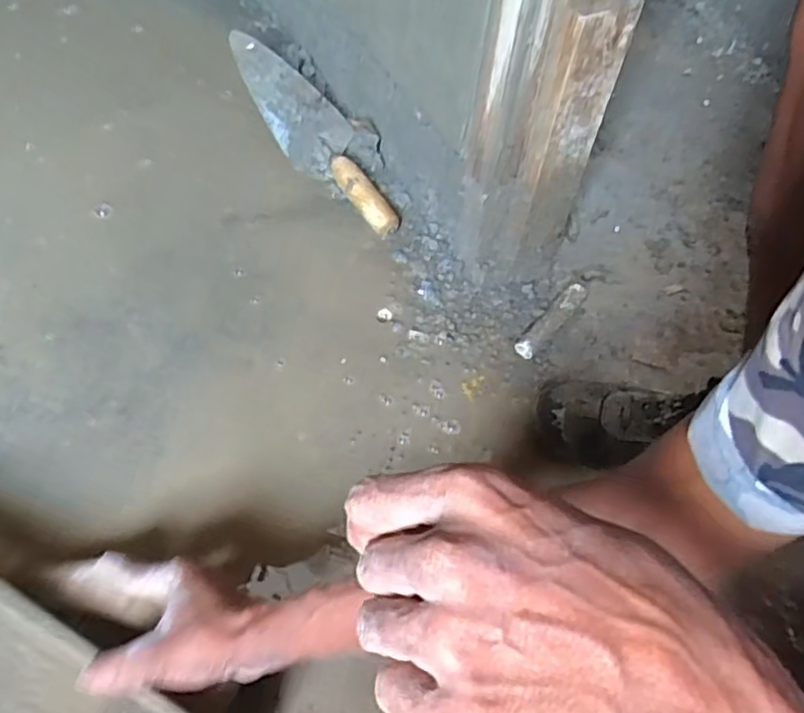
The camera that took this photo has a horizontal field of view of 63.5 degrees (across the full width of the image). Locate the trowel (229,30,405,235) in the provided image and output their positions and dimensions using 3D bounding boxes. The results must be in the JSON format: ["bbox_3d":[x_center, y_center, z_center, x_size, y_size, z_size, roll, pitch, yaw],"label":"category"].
[{"bbox_3d":[-0.112,-0.298,0.865,0.082,0.089,0.377,-27,61,-20],"label":"trowel"}]

